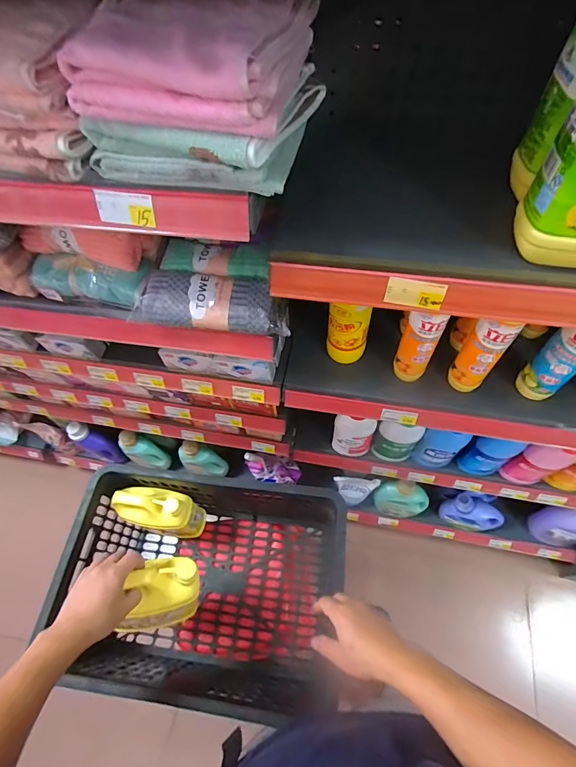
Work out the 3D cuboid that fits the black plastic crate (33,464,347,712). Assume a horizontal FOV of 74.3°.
[{"bbox_3d":[-0.148,0.391,0.767,0.485,0.284,0.343,5,61,7],"label":"black plastic crate"}]

